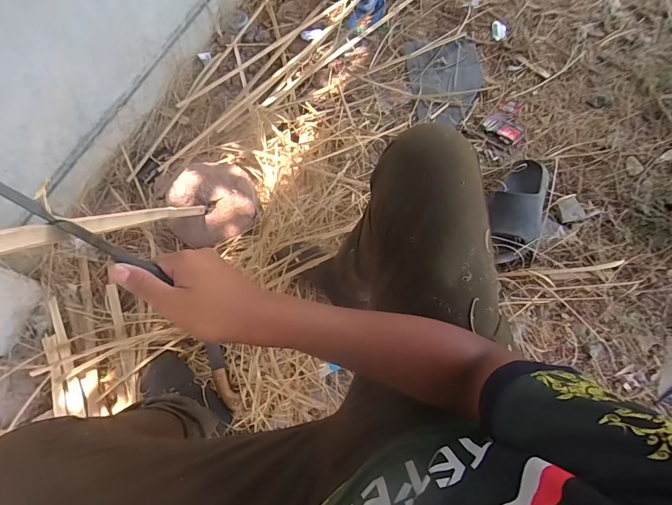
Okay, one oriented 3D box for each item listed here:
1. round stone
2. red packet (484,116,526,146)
[{"bbox_3d":[-0.291,-0.112,0.888,0.202,0.072,0.201,-1,69,3],"label":"round stone"},{"bbox_3d":[0.426,-0.314,0.951,0.055,0.032,0.099,-41,72,-12],"label":"red packet"}]

